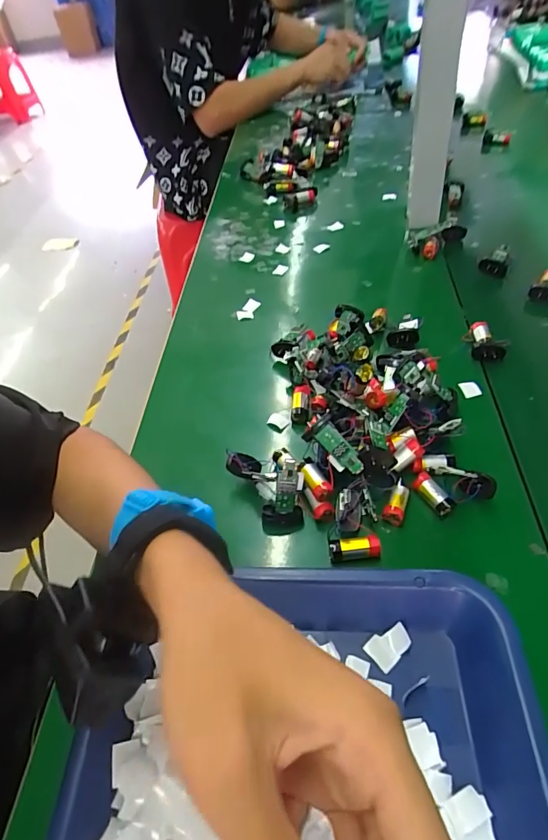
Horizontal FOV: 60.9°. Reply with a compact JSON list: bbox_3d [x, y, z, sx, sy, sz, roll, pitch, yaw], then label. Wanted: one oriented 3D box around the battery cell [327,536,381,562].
[{"bbox_3d":[0.059,0.095,0.344,0.037,0.010,0.014,-9,48,2],"label":"battery cell"}]

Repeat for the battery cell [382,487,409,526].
[{"bbox_3d":[0.096,0.066,0.365,0.014,0.011,0.031,19,67,20],"label":"battery cell"}]

